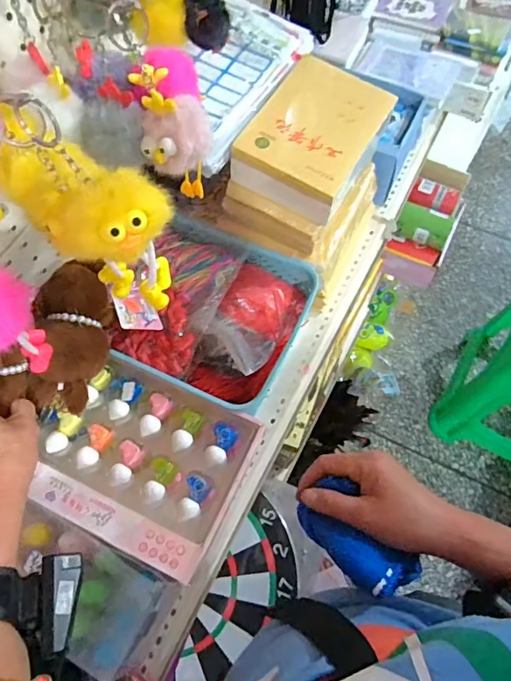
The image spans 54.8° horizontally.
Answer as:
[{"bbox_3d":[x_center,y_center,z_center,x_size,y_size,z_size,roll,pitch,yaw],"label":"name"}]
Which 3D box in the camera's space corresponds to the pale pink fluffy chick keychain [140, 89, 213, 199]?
[{"bbox_3d":[-0.062,-0.155,0.399,0.053,0.078,0.049,-9,65,-2],"label":"pale pink fluffy chick keychain"}]

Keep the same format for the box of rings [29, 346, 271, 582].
[{"bbox_3d":[-0.130,0.119,0.528,0.229,0.041,0.168,24,68,12],"label":"box of rings"}]

